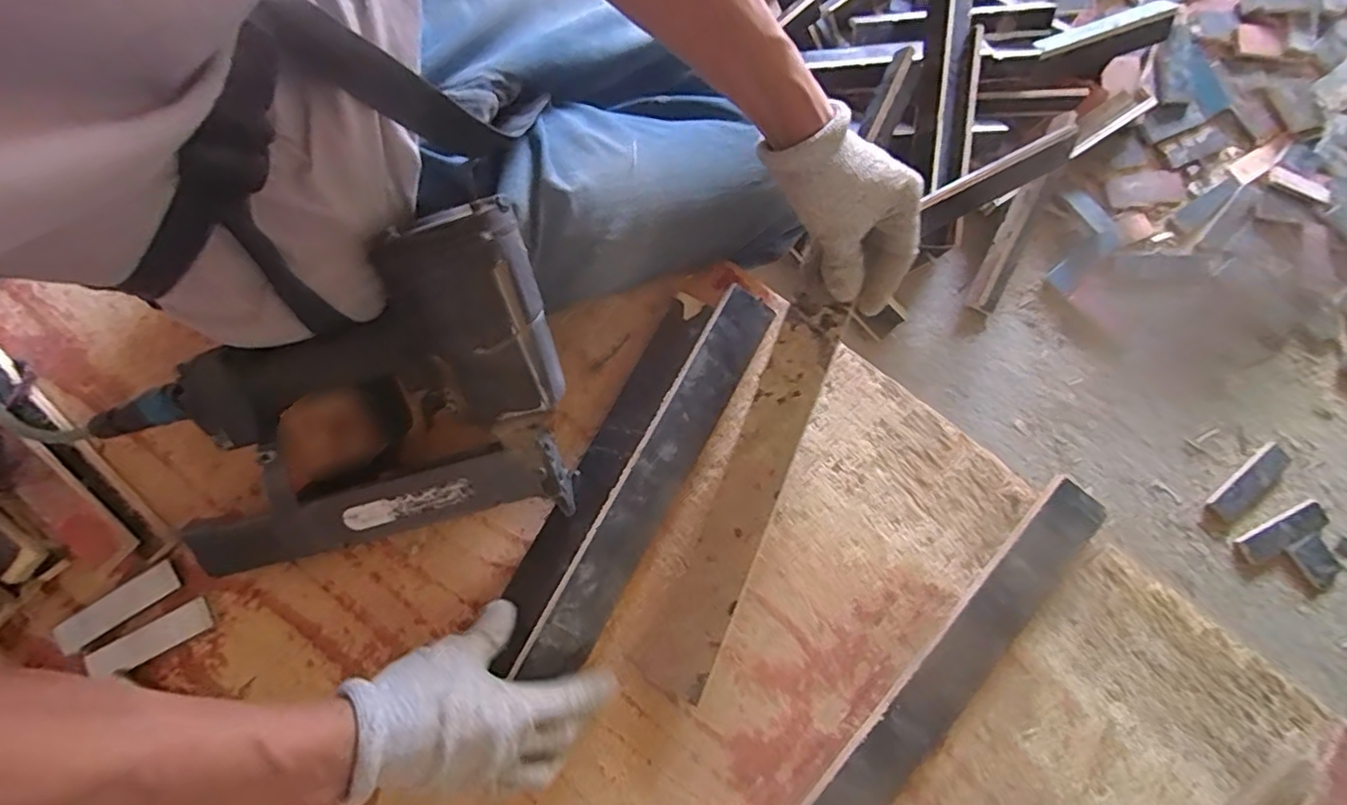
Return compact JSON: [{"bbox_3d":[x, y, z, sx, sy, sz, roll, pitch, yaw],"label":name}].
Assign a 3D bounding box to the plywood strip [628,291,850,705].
[{"bbox_3d":[0.056,0.073,0.479,0.056,0.009,0.318,25,91,19],"label":"plywood strip"}]

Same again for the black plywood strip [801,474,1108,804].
[{"bbox_3d":[0.218,0.213,0.484,0.053,0.018,0.364,42,81,6],"label":"black plywood strip"}]

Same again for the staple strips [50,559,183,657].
[{"bbox_3d":[-0.451,0.166,0.497,0.102,0.008,0.029,-34,82,-7],"label":"staple strips"}]

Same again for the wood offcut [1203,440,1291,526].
[{"bbox_3d":[1.059,0.148,1.126,0.188,0.009,0.059,-39,84,-5],"label":"wood offcut"}]

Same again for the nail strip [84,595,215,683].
[{"bbox_3d":[-0.421,0.191,0.492,0.093,0.007,0.027,-29,81,-6],"label":"nail strip"}]

